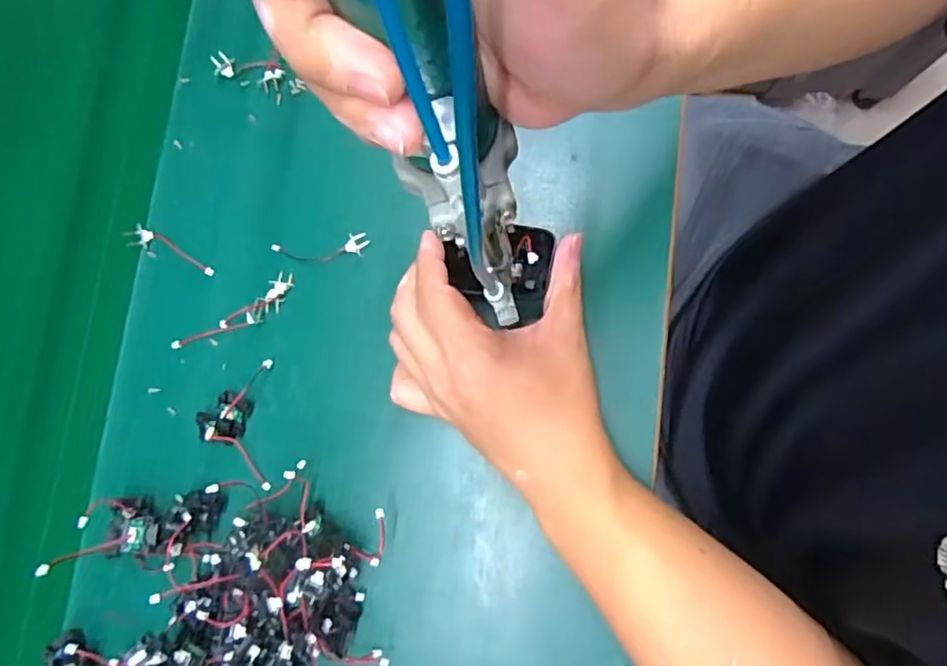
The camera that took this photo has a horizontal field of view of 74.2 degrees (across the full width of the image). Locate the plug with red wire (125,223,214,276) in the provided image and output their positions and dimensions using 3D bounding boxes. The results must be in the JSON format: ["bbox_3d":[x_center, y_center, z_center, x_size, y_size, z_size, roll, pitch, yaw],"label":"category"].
[{"bbox_3d":[-0.202,-0.055,0.418,0.066,0.006,0.016,20,81,4],"label":"plug with red wire"}]

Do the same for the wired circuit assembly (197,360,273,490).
[{"bbox_3d":[-0.149,0.057,0.392,0.041,0.011,0.078,-2,80,0],"label":"wired circuit assembly"}]

